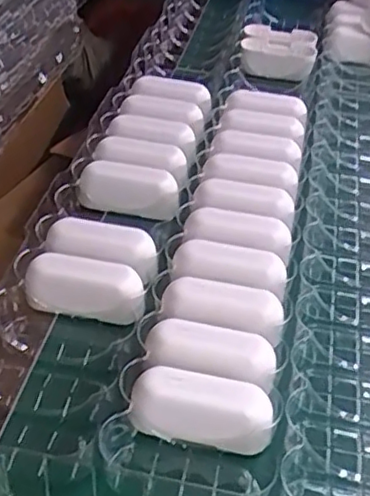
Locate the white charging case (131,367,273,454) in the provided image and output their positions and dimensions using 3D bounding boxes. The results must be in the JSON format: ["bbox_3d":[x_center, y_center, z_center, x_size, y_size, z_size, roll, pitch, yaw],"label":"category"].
[{"bbox_3d":[0.007,0.075,0.287,0.061,0.033,0.021,11,41,8],"label":"white charging case"}]

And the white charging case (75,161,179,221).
[{"bbox_3d":[-0.037,-0.035,0.407,0.064,0.024,0.025,9,41,5],"label":"white charging case"}]

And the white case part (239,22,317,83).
[{"bbox_3d":[0.083,-0.177,0.577,0.064,0.027,0.073,9,41,5],"label":"white case part"}]

